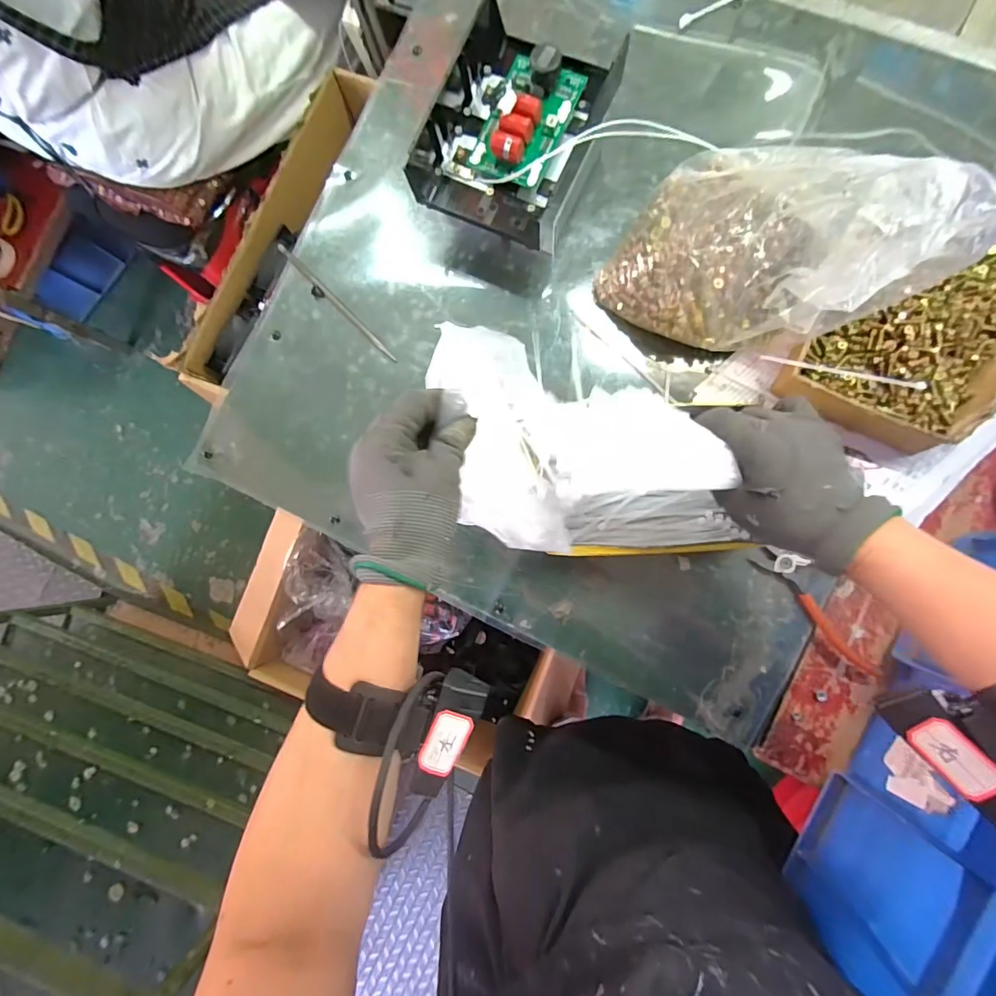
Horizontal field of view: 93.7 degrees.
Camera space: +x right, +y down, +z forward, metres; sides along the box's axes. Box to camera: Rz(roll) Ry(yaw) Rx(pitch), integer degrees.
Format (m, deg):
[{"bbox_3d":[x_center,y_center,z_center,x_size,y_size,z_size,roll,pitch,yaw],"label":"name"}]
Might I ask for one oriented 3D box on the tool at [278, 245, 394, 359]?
[{"bbox_3d":[-0.178,-0.214,0.512,0.009,0.011,0.183,-44,83,2],"label":"tool"}]

